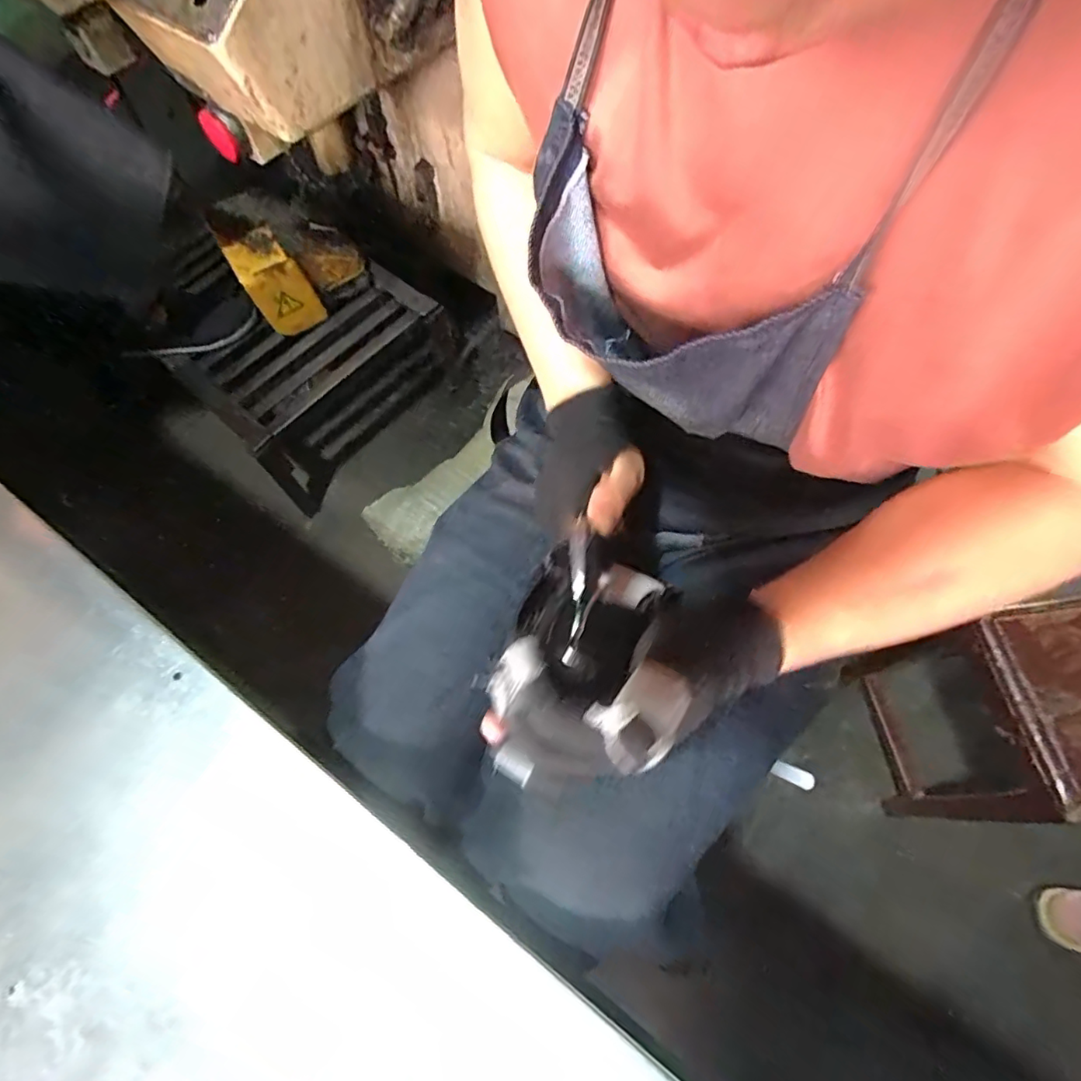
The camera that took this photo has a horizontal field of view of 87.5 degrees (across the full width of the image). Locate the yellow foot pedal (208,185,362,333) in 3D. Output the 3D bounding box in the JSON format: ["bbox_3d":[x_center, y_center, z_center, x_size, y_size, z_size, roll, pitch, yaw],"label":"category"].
[{"bbox_3d":[-0.487,-0.557,1.107,0.223,0.149,0.222,-34,69,-13],"label":"yellow foot pedal"}]

